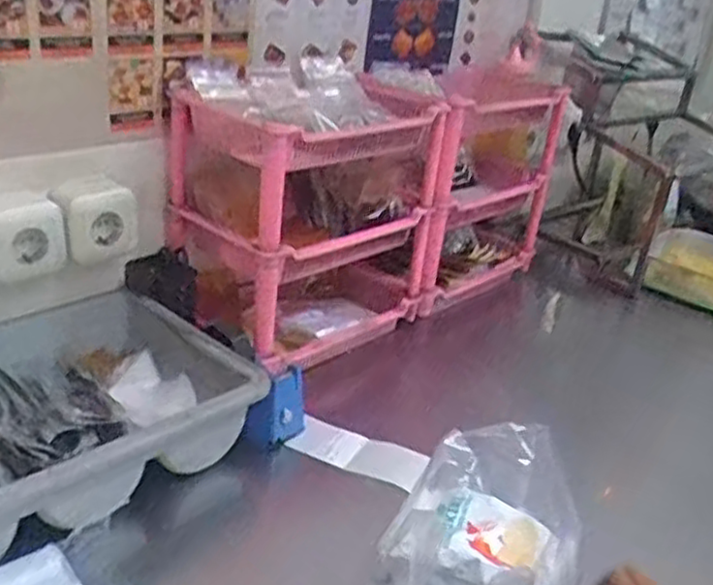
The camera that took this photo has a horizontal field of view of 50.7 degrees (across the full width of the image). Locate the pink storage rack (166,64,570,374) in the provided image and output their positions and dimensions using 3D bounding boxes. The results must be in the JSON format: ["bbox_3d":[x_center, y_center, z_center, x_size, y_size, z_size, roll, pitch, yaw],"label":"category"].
[{"bbox_3d":[0.028,-0.116,1.043,0.644,0.344,0.202,-10,30,-31],"label":"pink storage rack"}]

